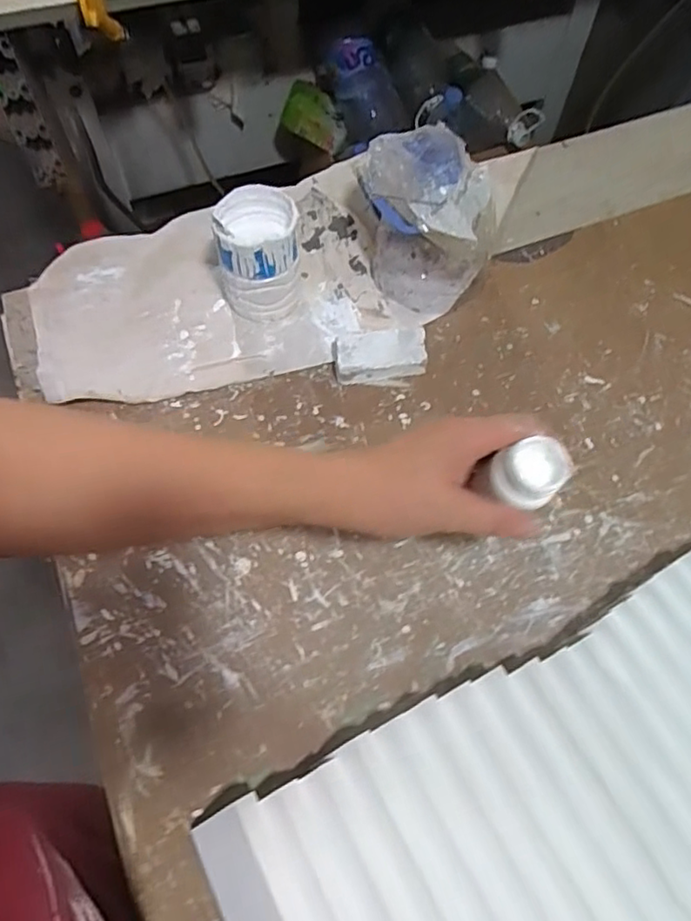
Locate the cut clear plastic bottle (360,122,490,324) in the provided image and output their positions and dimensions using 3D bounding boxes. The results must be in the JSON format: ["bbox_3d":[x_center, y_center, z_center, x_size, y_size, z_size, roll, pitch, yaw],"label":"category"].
[{"bbox_3d":[0.070,-0.194,0.489,0.092,0.122,0.096,-26,67,-14],"label":"cut clear plastic bottle"}]

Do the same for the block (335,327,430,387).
[{"bbox_3d":[0.027,-0.084,0.487,0.072,0.025,0.033,-8,63,-6],"label":"block"}]

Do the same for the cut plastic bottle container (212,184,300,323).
[{"bbox_3d":[-0.070,-0.164,0.493,0.067,0.082,0.069,-6,63,-5],"label":"cut plastic bottle container"}]

